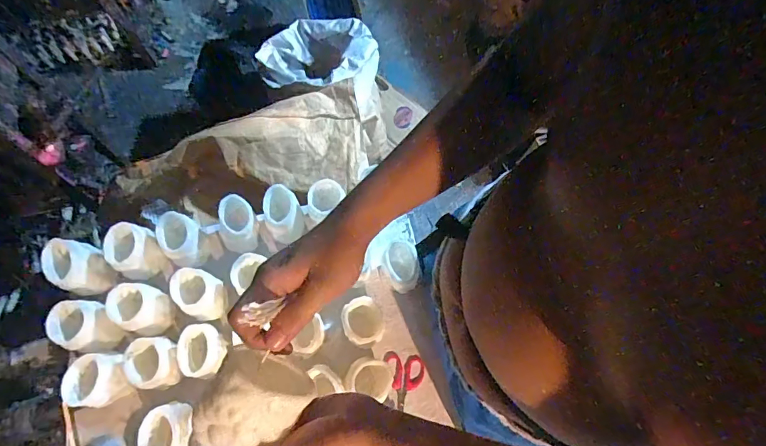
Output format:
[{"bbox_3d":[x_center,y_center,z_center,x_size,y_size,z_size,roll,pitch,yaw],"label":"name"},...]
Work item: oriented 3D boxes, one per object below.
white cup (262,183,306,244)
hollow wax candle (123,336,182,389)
[{"bbox_3d":[-0.169,-0.016,0.737,0.061,0.055,0.086,-18,71,-9],"label":"white cup"},{"bbox_3d":[-0.350,0.216,0.664,0.064,0.065,0.073,-15,71,-9],"label":"hollow wax candle"}]

